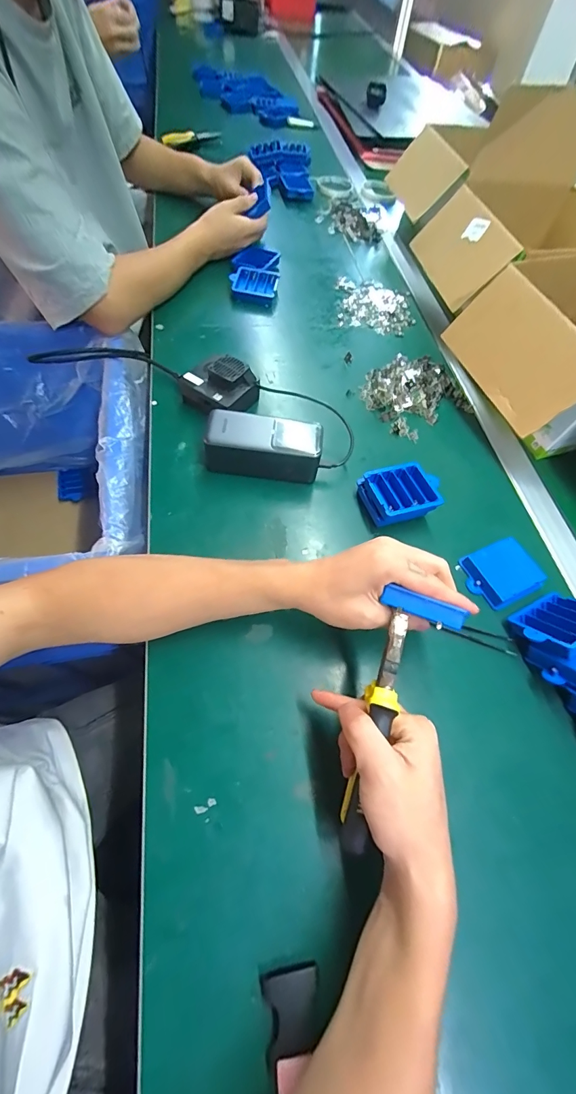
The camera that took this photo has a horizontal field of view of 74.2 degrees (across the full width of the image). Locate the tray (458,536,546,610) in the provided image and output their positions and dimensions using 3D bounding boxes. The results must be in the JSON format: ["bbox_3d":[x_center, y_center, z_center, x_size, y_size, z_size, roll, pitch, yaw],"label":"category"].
[{"bbox_3d":[0.227,0.027,0.404,0.070,0.017,0.061,-17,65,-13],"label":"tray"}]

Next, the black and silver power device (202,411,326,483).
[{"bbox_3d":[-0.028,-0.115,0.436,0.130,0.052,0.057,8,62,0],"label":"black and silver power device"}]

